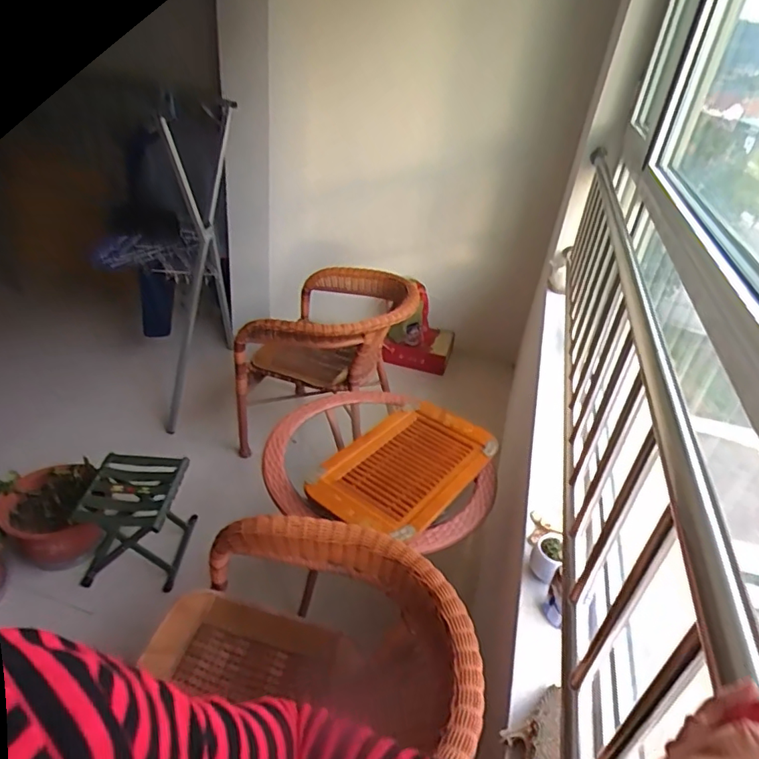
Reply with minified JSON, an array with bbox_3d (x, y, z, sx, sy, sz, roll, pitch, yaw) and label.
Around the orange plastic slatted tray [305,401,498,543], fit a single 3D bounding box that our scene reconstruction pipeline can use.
[{"bbox_3d":[0.067,0.207,1.341,0.305,0.047,0.489,28,39,29],"label":"orange plastic slatted tray"}]

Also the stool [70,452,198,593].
[{"bbox_3d":[-0.759,0.464,1.709,0.263,0.323,0.307,5,34,-1],"label":"stool"}]

